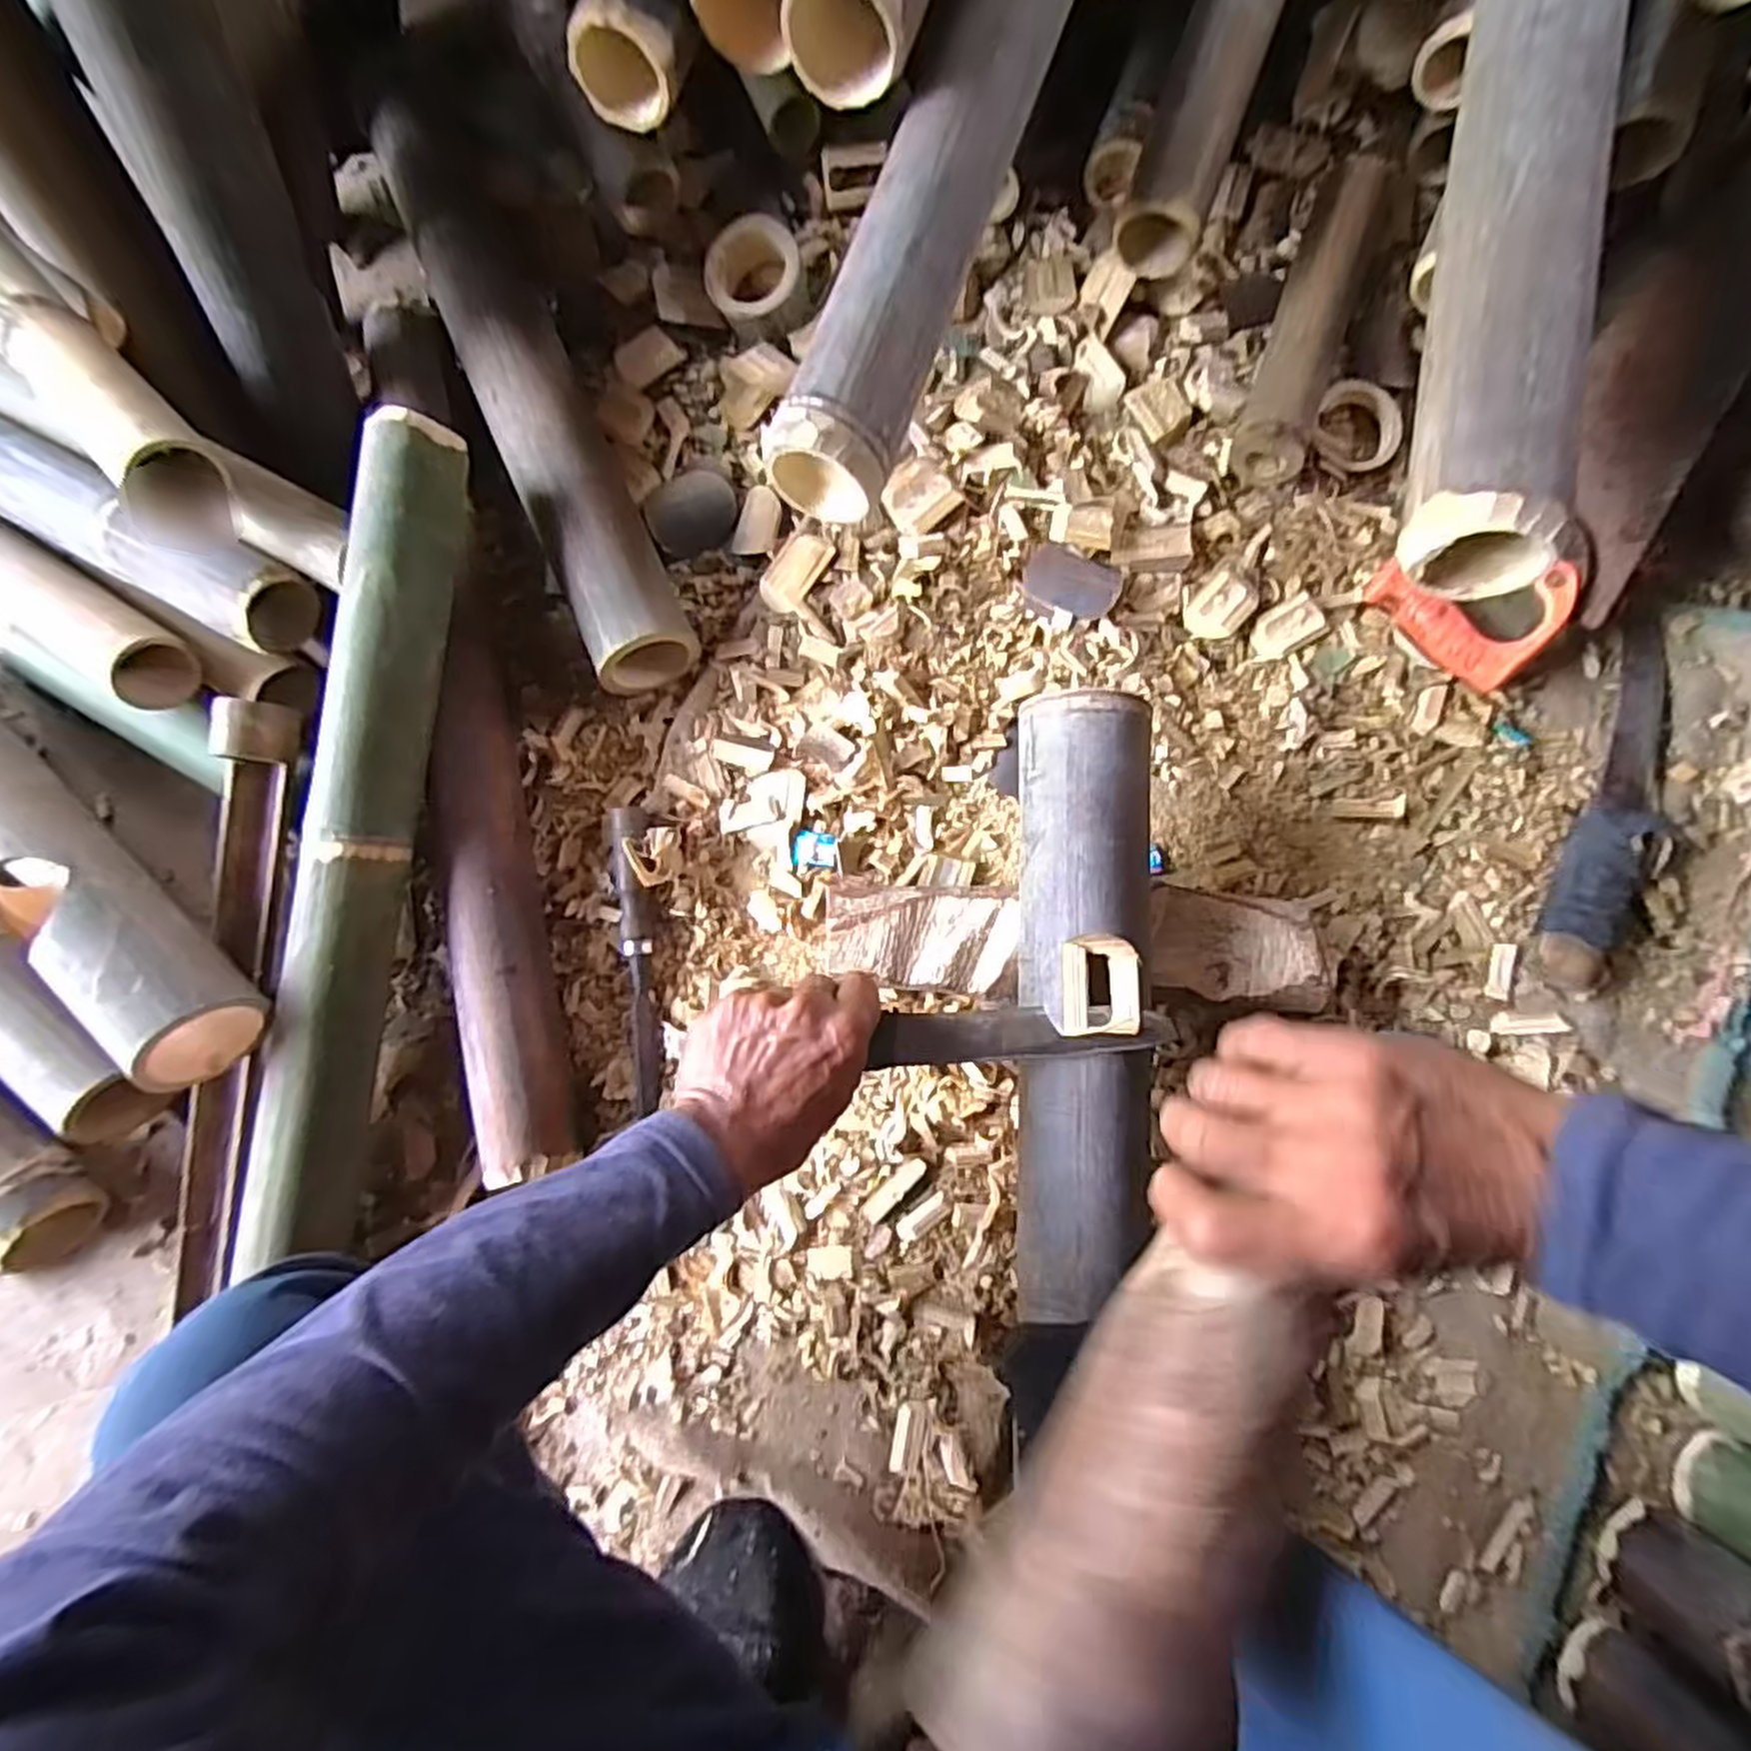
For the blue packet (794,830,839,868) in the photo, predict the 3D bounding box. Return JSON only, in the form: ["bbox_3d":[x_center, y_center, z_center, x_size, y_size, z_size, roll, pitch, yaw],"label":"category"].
[{"bbox_3d":[-0.045,-0.019,0.588,0.032,0.008,0.026,3,83,5],"label":"blue packet"}]

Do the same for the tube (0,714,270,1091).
[{"bbox_3d":[-0.609,-0.052,0.533,0.496,0.066,0.082,40,86,7],"label":"tube"}]

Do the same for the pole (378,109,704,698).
[{"bbox_3d":[-0.272,-0.387,0.618,0.080,0.077,0.526,-24,82,1],"label":"pole"}]

